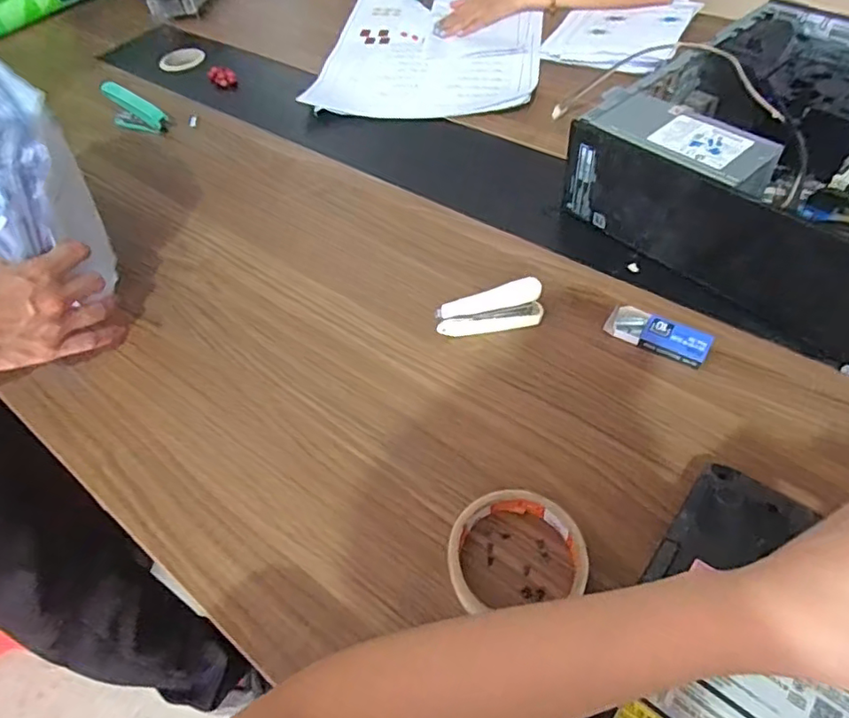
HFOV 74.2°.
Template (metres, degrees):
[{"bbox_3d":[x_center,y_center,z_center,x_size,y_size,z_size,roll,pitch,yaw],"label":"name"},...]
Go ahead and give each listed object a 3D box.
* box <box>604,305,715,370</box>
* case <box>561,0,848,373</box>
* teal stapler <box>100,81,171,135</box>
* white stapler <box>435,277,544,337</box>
[{"bbox_3d":[0.195,-0.021,0.469,0.081,0.011,0.035,25,60,22],"label":"box"},{"bbox_3d":[0.387,-0.184,0.522,0.356,0.096,0.359,-37,59,-20],"label":"case"},{"bbox_3d":[-0.377,-0.329,0.732,0.069,0.053,0.030,12,56,14],"label":"teal stapler"},{"bbox_3d":[0.056,-0.043,0.483,0.089,0.040,0.025,-7,53,0],"label":"white stapler"}]

